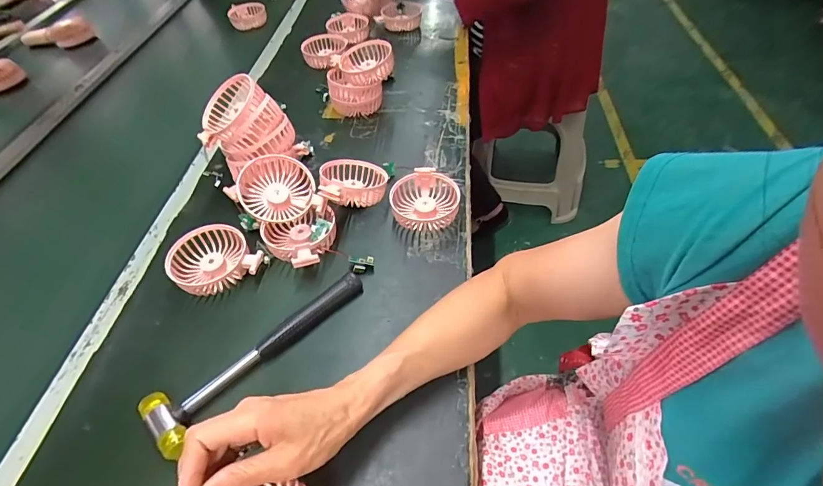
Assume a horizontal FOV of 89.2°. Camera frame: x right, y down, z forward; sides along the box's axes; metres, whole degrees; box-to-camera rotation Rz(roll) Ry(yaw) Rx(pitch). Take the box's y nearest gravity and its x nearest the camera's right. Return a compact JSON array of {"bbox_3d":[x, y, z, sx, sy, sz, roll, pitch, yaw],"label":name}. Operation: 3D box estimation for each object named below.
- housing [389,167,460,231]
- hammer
[{"bbox_3d":[0.017,-0.058,0.557,0.091,0.034,0.091,-13,51,-6],"label":"housing"},{"bbox_3d":[-0.155,0.105,0.436,0.059,0.025,0.237,32,60,26],"label":"hammer"}]

